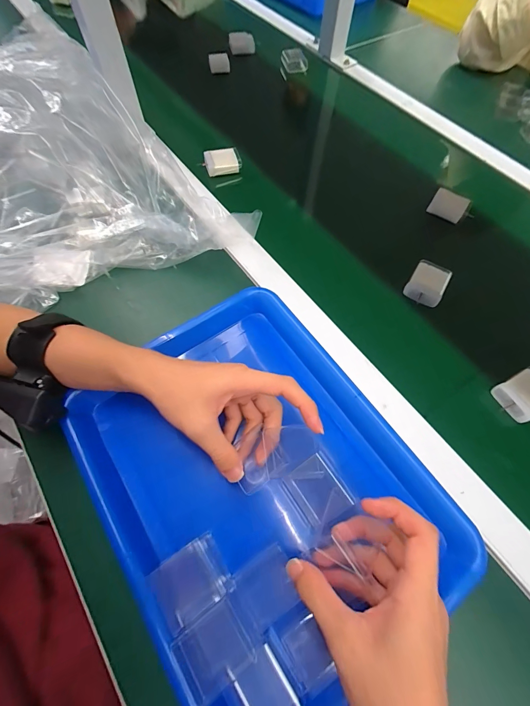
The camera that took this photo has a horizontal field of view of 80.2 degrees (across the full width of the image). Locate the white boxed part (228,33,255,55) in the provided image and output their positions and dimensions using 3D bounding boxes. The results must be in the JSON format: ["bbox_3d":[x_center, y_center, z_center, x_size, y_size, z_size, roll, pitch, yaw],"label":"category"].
[{"bbox_3d":[-0.049,-0.655,0.666,0.055,0.034,0.030,3,64,0],"label":"white boxed part"}]

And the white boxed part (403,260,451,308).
[{"bbox_3d":[0.203,-0.088,0.393,0.042,0.015,0.057,30,67,12],"label":"white boxed part"}]

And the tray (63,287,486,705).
[{"bbox_3d":[-0.010,0.109,0.288,0.262,0.049,0.317,-34,70,-17],"label":"tray"}]

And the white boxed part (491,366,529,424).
[{"bbox_3d":[0.275,0.044,0.332,0.056,0.015,0.042,-25,67,-13],"label":"white boxed part"}]

